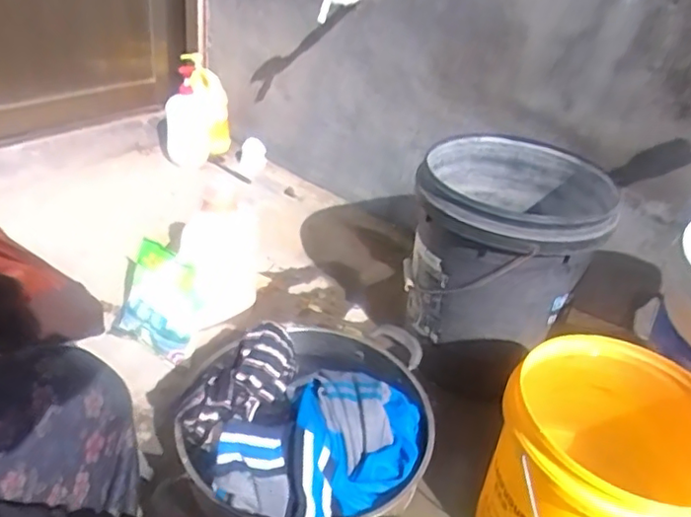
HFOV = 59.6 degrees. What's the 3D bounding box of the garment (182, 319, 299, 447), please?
[{"bbox_3d":[-0.137,0.162,0.816,0.100,0.070,0.224,16,34,14],"label":"garment"}]

